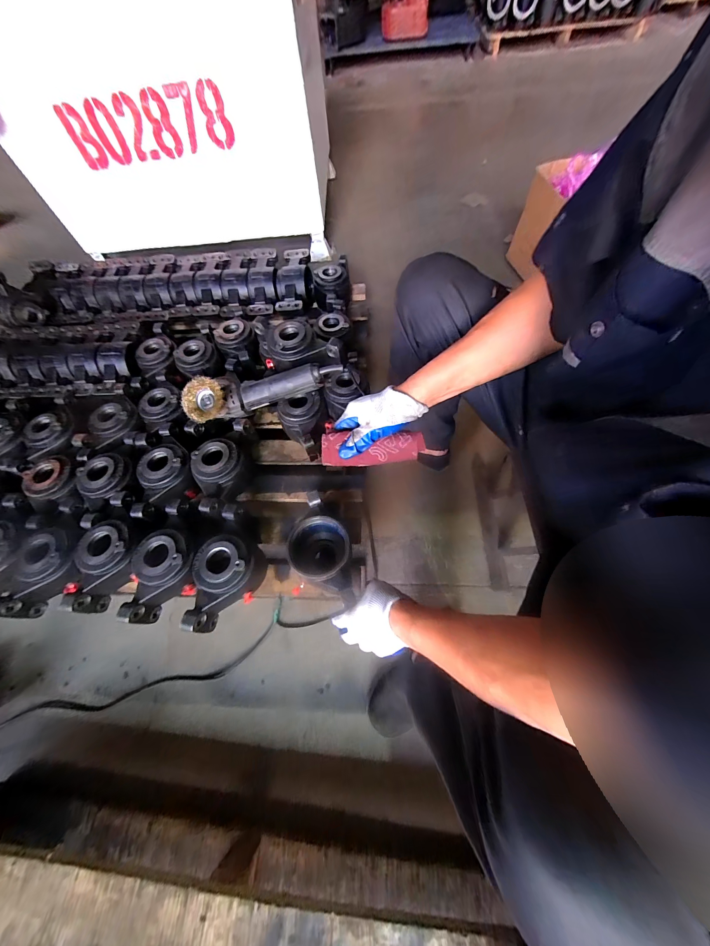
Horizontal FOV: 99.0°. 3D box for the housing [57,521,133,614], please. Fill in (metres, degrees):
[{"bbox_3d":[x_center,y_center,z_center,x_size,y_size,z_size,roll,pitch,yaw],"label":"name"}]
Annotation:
[{"bbox_3d":[-0.473,0.179,0.589,0.114,0.082,0.155,-9,62,-1],"label":"housing"}]

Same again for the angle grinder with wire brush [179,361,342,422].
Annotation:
[{"bbox_3d":[-0.201,-0.189,0.666,0.339,0.076,0.081,-18,63,-6],"label":"angle grinder with wire brush"}]

